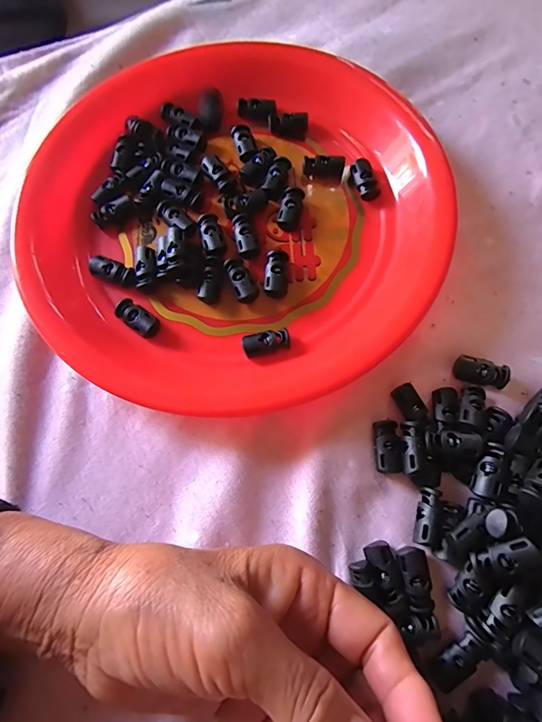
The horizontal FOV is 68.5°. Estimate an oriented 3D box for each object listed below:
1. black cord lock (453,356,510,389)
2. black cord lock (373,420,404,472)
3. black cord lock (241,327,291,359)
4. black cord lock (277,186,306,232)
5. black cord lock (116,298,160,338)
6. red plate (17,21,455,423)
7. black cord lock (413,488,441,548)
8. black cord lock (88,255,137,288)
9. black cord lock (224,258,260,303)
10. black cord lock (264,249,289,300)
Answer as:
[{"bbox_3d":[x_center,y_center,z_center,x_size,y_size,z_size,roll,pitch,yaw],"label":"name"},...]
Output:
[{"bbox_3d":[0.118,0.007,0.225,0.027,0.011,0.013,17,74,7],"label":"black cord lock"},{"bbox_3d":[0.062,0.045,0.212,0.014,0.009,0.027,2,73,3],"label":"black cord lock"},{"bbox_3d":[-0.003,-0.011,0.231,0.027,0.008,0.012,-15,73,-2],"label":"black cord lock"},{"bbox_3d":[0.013,-0.097,0.254,0.014,0.008,0.029,12,74,6],"label":"black cord lock"},{"bbox_3d":[-0.080,-0.026,0.238,0.028,0.008,0.013,35,77,12],"label":"black cord lock"},{"bbox_3d":[-0.023,-0.105,0.253,0.244,0.027,0.276,4,73,4],"label":"red plate"},{"bbox_3d":[0.078,0.078,0.200,0.009,0.010,0.028,20,75,8],"label":"black cord lock"},{"bbox_3d":[-0.097,-0.055,0.248,0.030,0.009,0.014,18,74,8],"label":"black cord lock"},{"bbox_3d":[-0.018,-0.048,0.241,0.013,0.010,0.029,-27,74,-6],"label":"black cord lock"},{"bbox_3d":[0.004,-0.052,0.242,0.014,0.010,0.028,4,73,4],"label":"black cord lock"}]

